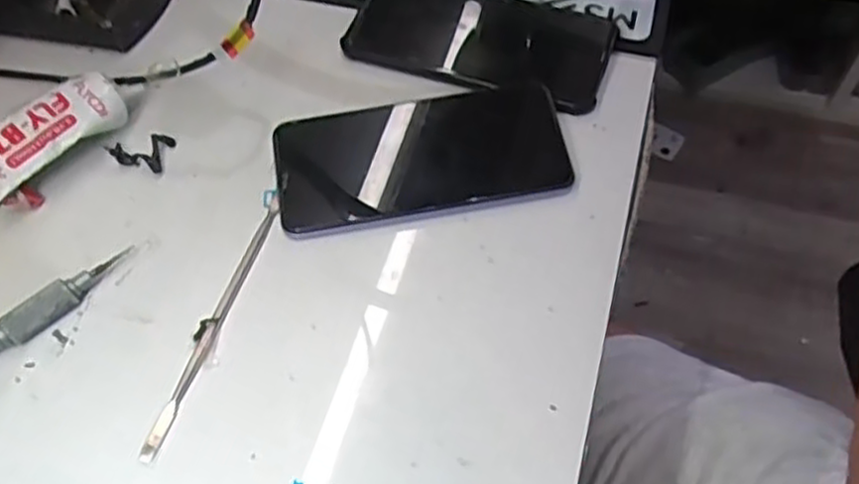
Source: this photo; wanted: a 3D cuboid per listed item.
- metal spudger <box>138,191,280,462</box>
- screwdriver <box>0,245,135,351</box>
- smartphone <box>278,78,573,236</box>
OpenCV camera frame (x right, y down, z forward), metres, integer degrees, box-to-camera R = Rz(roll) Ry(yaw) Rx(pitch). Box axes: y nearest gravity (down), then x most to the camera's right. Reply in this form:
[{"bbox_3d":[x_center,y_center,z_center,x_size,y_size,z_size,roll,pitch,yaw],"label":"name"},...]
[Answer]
[{"bbox_3d":[-0.107,0.037,0.371,0.007,0.004,0.152,14,59,10],"label":"metal spudger"},{"bbox_3d":[-0.199,0.037,0.368,0.107,0.017,0.014,-40,65,-22],"label":"screwdriver"},{"bbox_3d":[-0.005,-0.052,0.416,0.162,0.013,0.085,-12,63,-3],"label":"smartphone"}]

